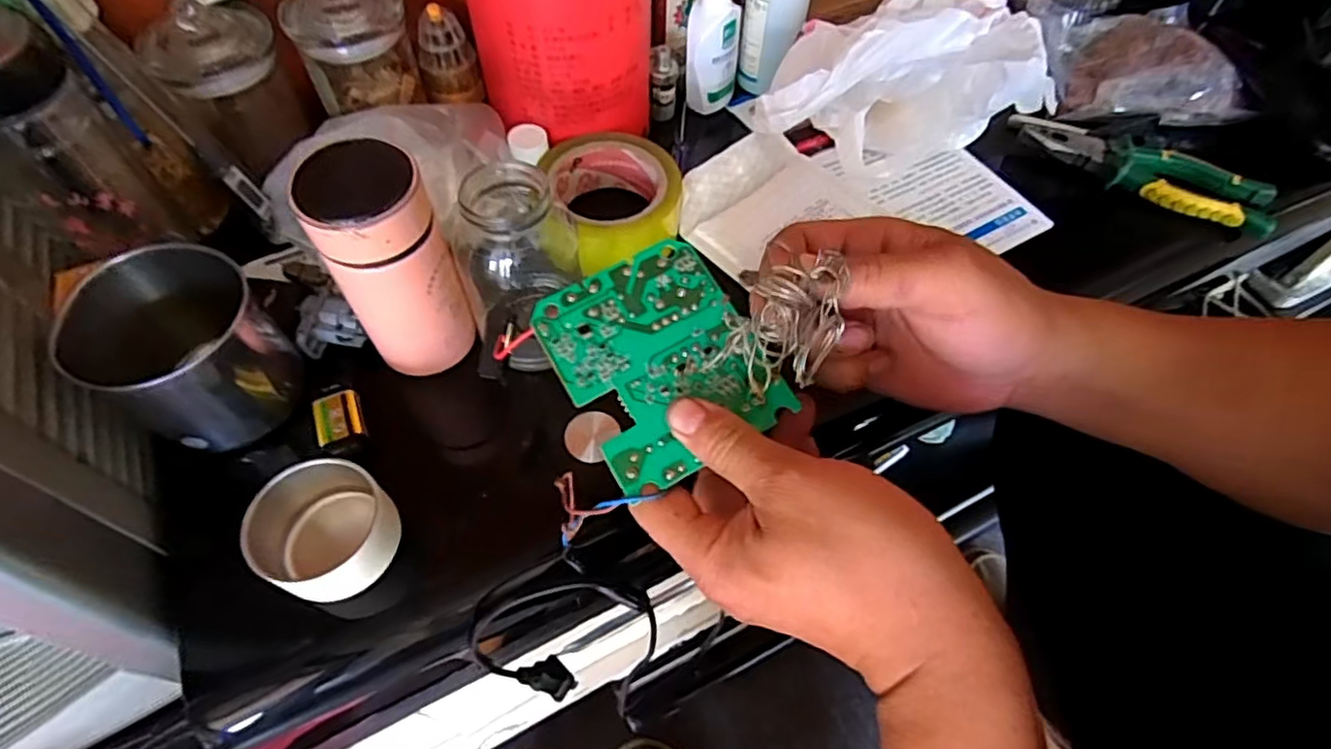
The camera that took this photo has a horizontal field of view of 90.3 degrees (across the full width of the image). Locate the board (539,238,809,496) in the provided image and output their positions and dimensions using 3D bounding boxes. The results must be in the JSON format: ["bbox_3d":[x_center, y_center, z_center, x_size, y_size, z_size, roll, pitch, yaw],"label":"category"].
[{"bbox_3d":[-0.004,-0.008,0.287,0.078,0.021,0.096,-26,61,-16],"label":"board"}]

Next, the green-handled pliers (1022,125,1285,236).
[{"bbox_3d":[0.390,-0.165,0.535,0.193,0.026,0.049,23,60,14],"label":"green-handled pliers"}]

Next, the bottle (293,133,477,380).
[{"bbox_3d":[-0.153,-0.062,0.380,0.064,0.129,0.053,-23,60,-15],"label":"bottle"}]

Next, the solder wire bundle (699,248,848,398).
[{"bbox_3d":[0.045,-0.019,0.250,0.043,0.014,0.055,26,93,-22],"label":"solder wire bundle"}]

